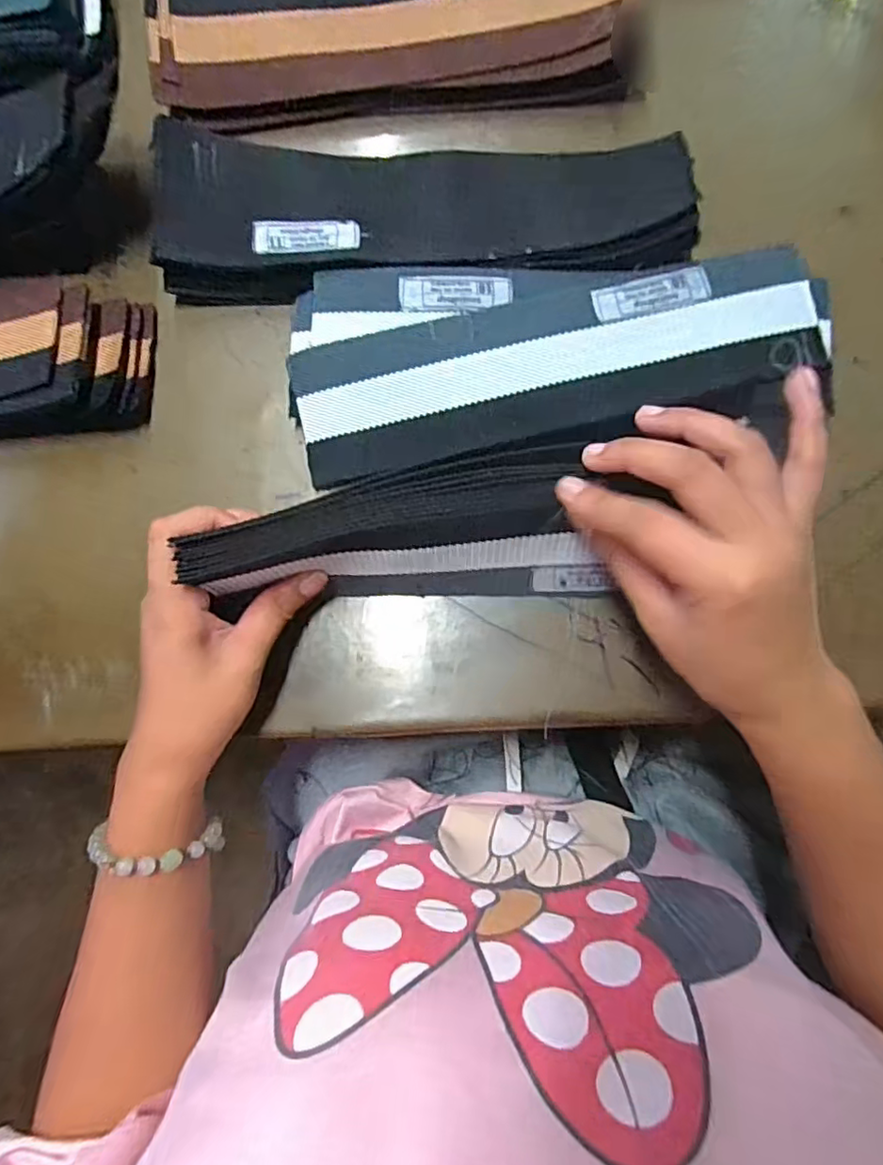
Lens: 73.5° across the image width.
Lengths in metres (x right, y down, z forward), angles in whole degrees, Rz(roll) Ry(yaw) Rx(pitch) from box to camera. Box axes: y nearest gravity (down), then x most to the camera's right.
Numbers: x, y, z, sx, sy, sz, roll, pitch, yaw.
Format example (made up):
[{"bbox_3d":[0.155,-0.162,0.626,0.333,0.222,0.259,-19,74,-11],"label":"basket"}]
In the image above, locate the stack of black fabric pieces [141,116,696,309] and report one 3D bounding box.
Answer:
[{"bbox_3d":[-0.011,-0.211,0.340,0.299,0.034,0.095,1,82,3],"label":"stack of black fabric pieces"}]

